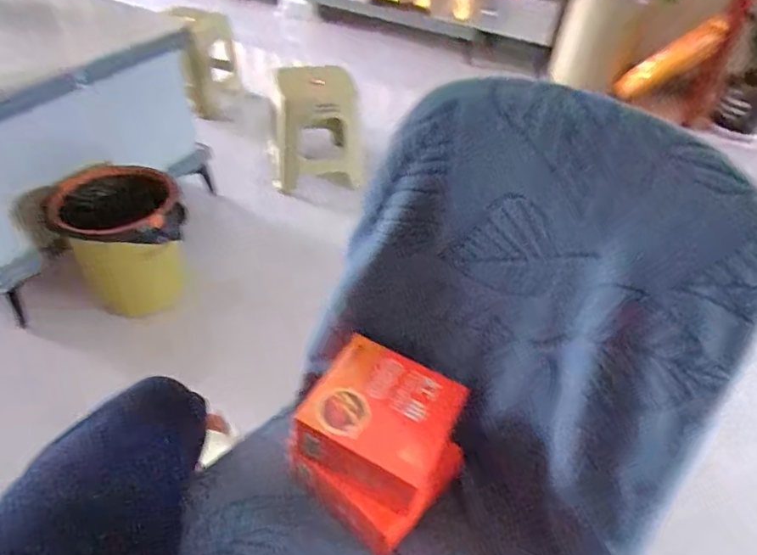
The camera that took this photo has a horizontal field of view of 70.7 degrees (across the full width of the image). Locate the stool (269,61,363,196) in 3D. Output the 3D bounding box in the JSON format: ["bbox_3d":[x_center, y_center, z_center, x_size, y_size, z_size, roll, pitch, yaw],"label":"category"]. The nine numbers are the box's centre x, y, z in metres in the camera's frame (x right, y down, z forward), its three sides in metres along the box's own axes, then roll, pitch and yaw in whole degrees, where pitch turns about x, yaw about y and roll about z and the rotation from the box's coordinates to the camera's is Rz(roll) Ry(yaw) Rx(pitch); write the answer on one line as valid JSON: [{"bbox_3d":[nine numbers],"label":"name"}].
[{"bbox_3d":[-0.203,-0.492,1.727,0.295,0.401,0.203,-2,44,-8],"label":"stool"}]

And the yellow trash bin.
[{"bbox_3d":[-0.621,-0.085,1.315,0.283,0.314,0.279,-16,48,-21],"label":"yellow trash bin"}]

